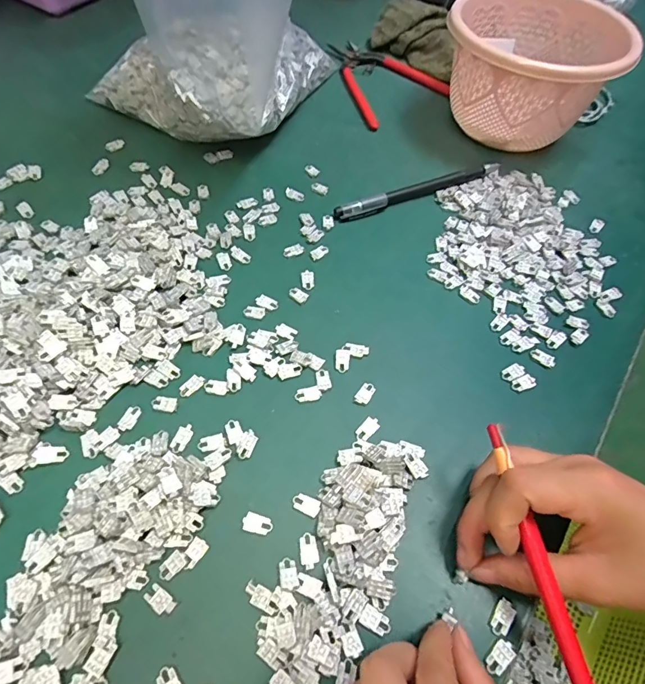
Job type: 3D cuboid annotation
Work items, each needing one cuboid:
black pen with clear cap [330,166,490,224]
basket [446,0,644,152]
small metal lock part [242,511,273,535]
[{"bbox_3d":[0.073,-0.125,0.364,0.139,0.009,0.016,-23,62,-17],"label":"black pen with clear cap"},{"bbox_3d":[0.179,-0.233,0.388,0.137,0.086,0.142,2,58,-3],"label":"basket"},{"bbox_3d":[-0.033,0.092,0.223,0.015,0.004,0.009,17,58,7],"label":"small metal lock part"}]

